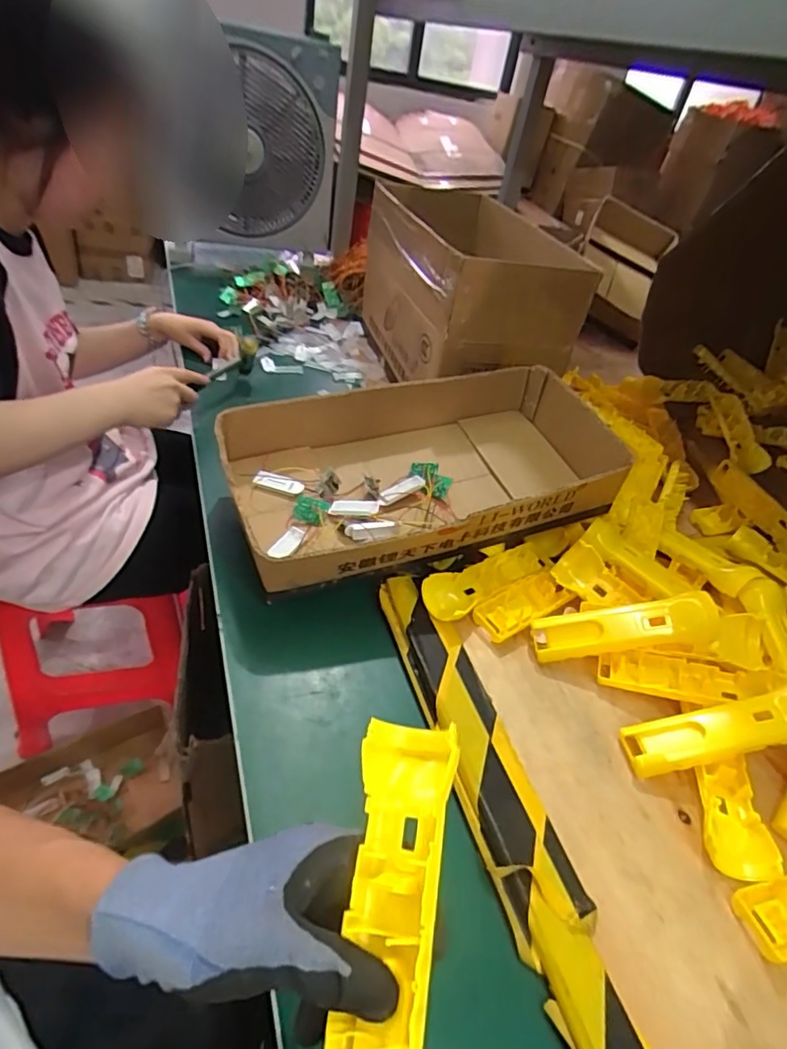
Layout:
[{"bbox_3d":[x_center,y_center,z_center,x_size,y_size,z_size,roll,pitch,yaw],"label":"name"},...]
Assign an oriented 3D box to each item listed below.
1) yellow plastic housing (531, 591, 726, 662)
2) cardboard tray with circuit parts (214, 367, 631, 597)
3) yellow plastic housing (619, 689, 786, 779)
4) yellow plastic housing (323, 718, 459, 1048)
[{"bbox_3d":[0.216,0.098,0.522,0.164,0.030,0.035,-9,42,6],"label":"yellow plastic housing"},{"bbox_3d":[0.032,-0.056,0.641,0.421,0.111,0.225,-11,44,-21],"label":"cardboard tray with circuit parts"},{"bbox_3d":[0.274,0.170,0.460,0.162,0.015,0.041,-15,43,4],"label":"yellow plastic housing"},{"bbox_3d":[-0.001,0.174,0.253,0.045,0.033,0.163,8,54,2],"label":"yellow plastic housing"}]

